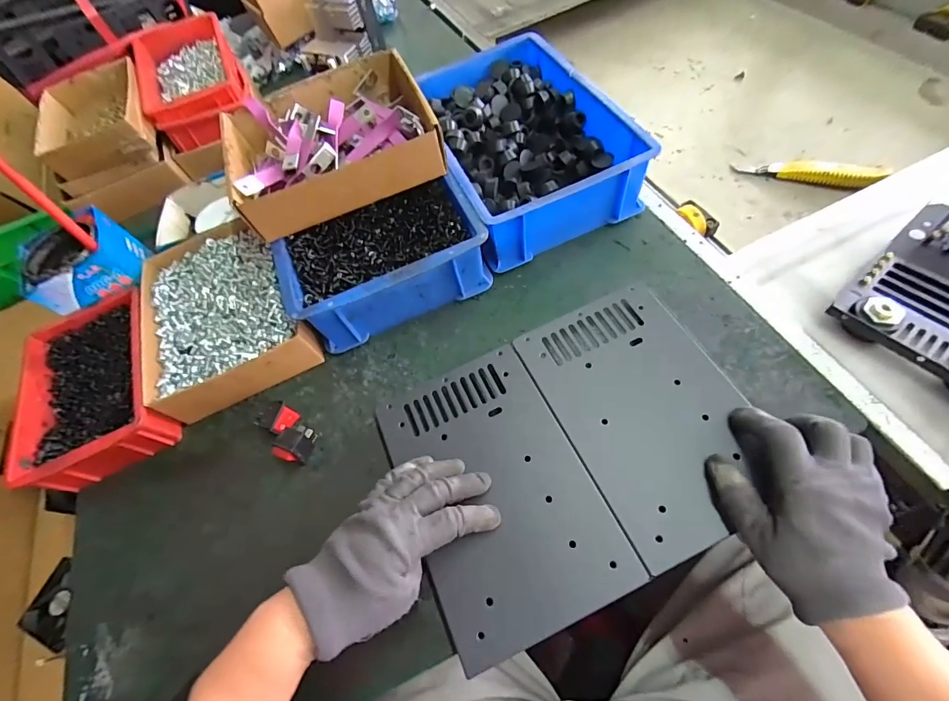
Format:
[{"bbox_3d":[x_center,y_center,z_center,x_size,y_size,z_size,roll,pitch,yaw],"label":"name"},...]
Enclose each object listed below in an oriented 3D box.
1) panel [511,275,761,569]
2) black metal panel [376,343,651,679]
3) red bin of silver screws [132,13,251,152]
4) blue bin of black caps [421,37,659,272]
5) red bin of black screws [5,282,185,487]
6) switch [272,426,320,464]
[{"bbox_3d":[0.152,0.047,0.363,0.151,0.012,0.222,-22,60,-9],"label":"panel"},{"bbox_3d":[0.017,0.113,0.349,0.148,0.015,0.222,-23,60,-9],"label":"black metal panel"},{"bbox_3d":[-0.438,-0.429,0.645,0.137,0.078,0.221,-25,60,-4],"label":"red bin of silver screws"},{"bbox_3d":[0.052,-0.264,0.511,0.198,0.082,0.314,-24,59,-1],"label":"blue bin of black caps"},{"bbox_3d":[-0.405,0.037,0.444,0.135,0.059,0.203,-29,61,-6],"label":"red bin of black screws"},{"bbox_3d":[-0.170,0.088,0.390,0.022,0.028,0.035,17,66,19],"label":"switch"}]

